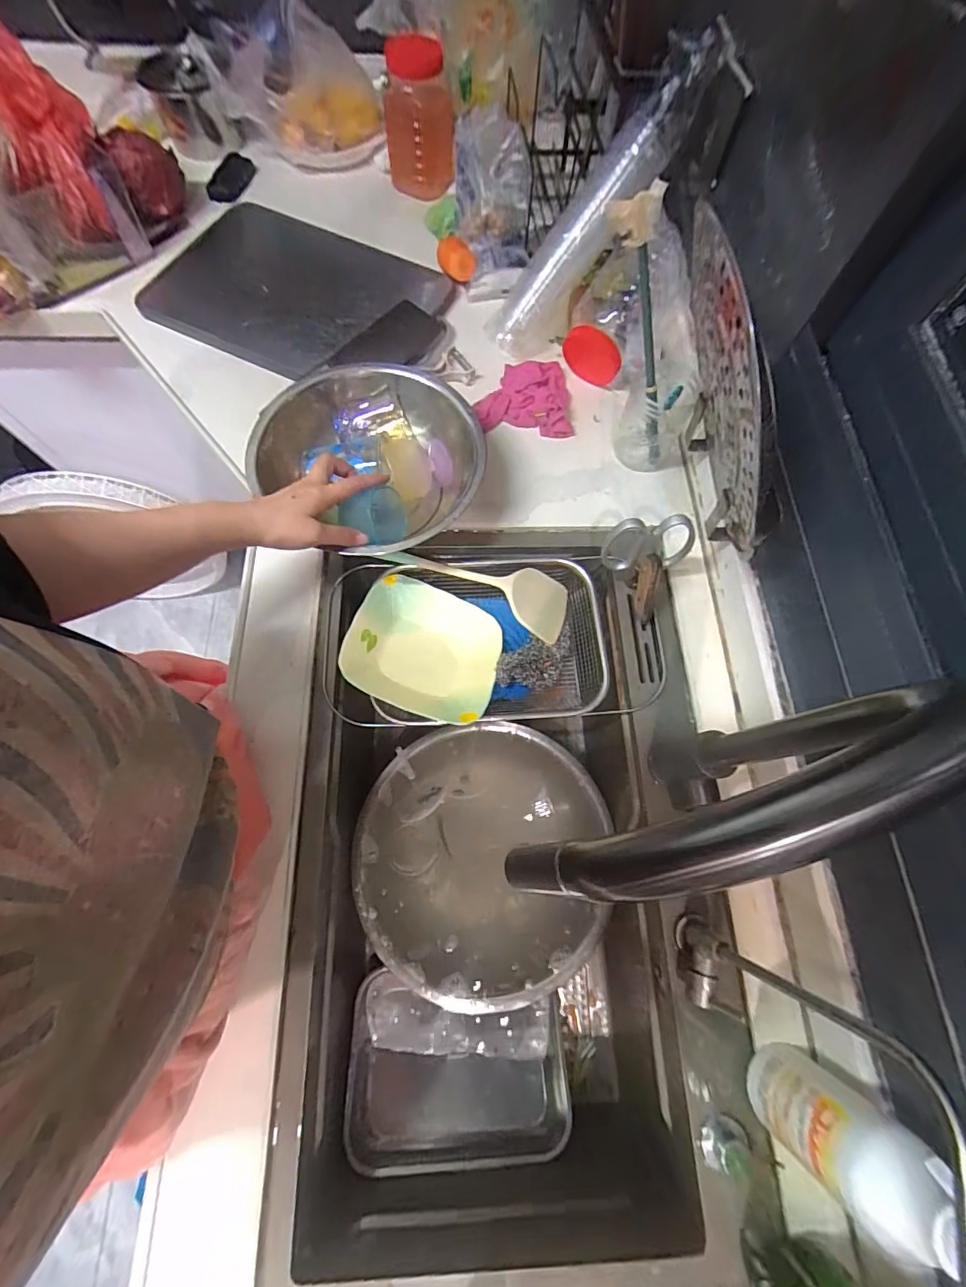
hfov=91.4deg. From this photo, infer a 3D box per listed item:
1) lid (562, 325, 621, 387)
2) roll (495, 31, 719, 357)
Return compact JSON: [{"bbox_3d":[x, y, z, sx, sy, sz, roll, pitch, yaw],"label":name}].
[{"bbox_3d":[0.164,-0.433,0.711,0.088,0.069,0.015,25,71,7],"label":"lid"},{"bbox_3d":[0.160,-0.630,0.689,0.074,0.090,0.435,45,108,14],"label":"roll"}]

